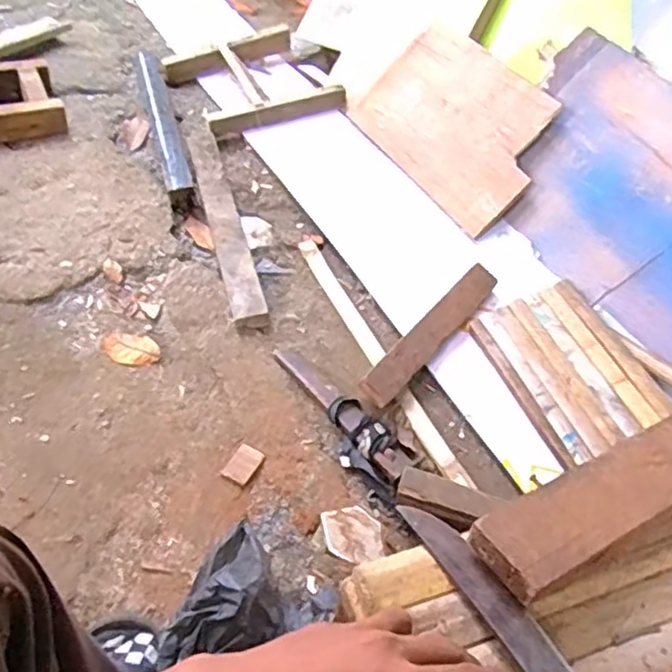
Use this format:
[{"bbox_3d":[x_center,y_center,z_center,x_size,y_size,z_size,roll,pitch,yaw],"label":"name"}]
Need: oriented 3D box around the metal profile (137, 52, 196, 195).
[{"bbox_3d":[-0.414,-0.530,1.559,0.056,0.034,0.597,-9,52,-16],"label":"metal profile"}]

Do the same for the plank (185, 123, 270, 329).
[{"bbox_3d":[-0.238,-0.265,1.329,0.066,0.041,0.667,-8,52,-15],"label":"plank"}]

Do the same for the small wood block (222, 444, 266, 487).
[{"bbox_3d":[-0.134,0.186,0.948,0.040,0.007,0.063,25,51,12],"label":"small wood block"}]

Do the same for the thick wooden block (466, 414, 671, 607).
[{"bbox_3d":[0.245,0.111,0.507,0.314,0.033,0.069,-20,56,-23],"label":"thick wooden block"}]

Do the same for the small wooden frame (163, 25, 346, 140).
[{"bbox_3d":[-0.210,-0.638,1.639,0.343,0.078,0.401,-20,53,-21],"label":"small wooden frame"}]

